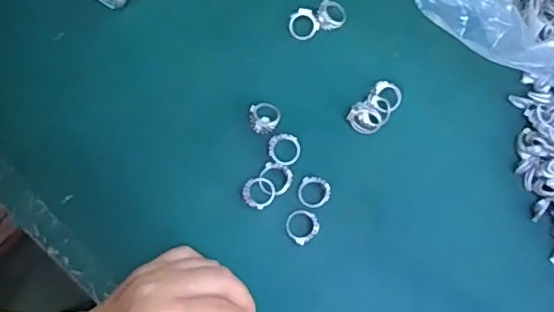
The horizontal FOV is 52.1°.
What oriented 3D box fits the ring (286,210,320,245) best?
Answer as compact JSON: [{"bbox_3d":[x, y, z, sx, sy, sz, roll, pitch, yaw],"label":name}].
[{"bbox_3d":[0.018,0.048,0.391,0.022,0.005,0.022,0,80,-1],"label":"ring"}]

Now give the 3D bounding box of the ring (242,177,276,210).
[{"bbox_3d":[-0.013,0.026,0.394,0.022,0.004,0.021,0,80,-1],"label":"ring"}]

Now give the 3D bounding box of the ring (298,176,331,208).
[{"bbox_3d":[0.026,0.025,0.395,0.022,0.004,0.023,0,80,-1],"label":"ring"}]

